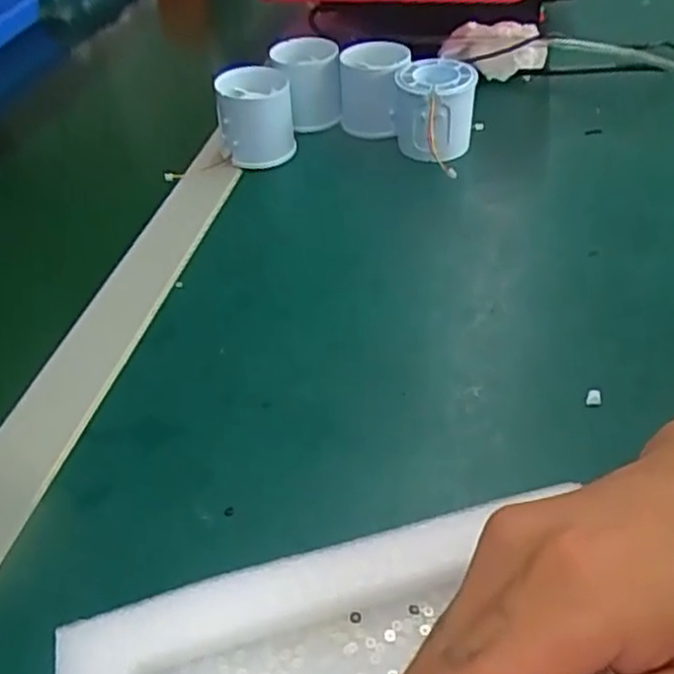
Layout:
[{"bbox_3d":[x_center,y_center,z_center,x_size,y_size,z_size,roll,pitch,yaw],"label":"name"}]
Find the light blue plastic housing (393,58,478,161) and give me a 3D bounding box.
[{"bbox_3d":[0.067,-0.154,0.481,0.054,0.059,0.046,2,43,7],"label":"light blue plastic housing"}]

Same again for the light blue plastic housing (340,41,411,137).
[{"bbox_3d":[0.029,-0.177,0.511,0.050,0.060,0.052,5,43,10],"label":"light blue plastic housing"}]

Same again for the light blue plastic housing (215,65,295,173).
[{"bbox_3d":[-0.057,-0.155,0.499,0.052,0.058,0.051,-5,43,-1],"label":"light blue plastic housing"}]

